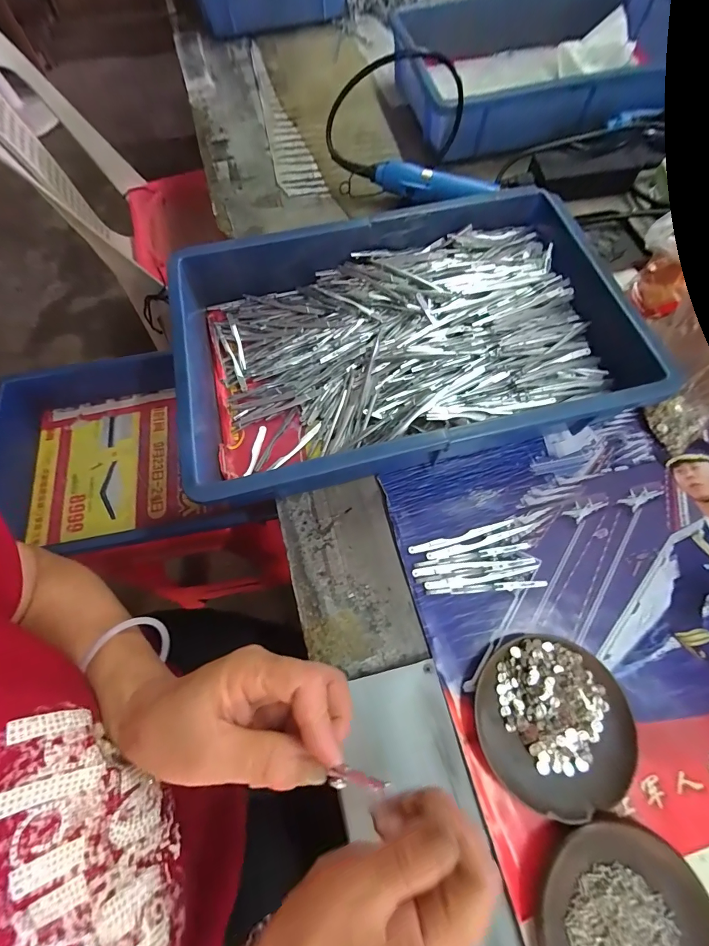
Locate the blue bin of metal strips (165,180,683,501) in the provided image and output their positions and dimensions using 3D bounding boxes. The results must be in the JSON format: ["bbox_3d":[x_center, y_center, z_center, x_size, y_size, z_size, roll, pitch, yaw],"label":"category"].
[{"bbox_3d":[0.044,-0.141,0.388,0.452,0.076,0.282,-14,69,-4],"label":"blue bin of metal strips"}]

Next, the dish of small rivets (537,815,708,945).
[{"bbox_3d":[0.177,0.297,0.243,0.108,0.016,0.112,0,69,1],"label":"dish of small rivets"}]

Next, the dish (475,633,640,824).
[{"bbox_3d":[0.153,0.189,0.287,0.115,0.021,0.114,0,69,1],"label":"dish"}]

